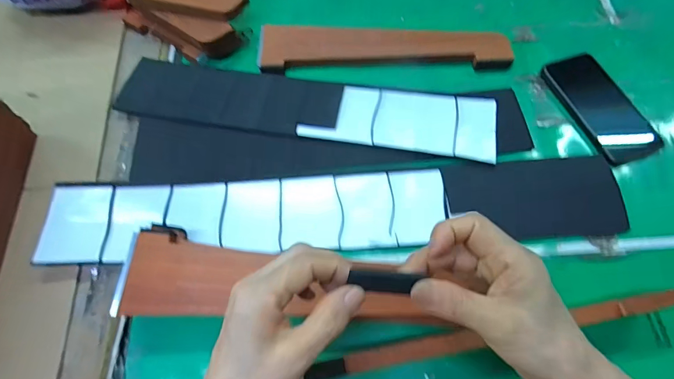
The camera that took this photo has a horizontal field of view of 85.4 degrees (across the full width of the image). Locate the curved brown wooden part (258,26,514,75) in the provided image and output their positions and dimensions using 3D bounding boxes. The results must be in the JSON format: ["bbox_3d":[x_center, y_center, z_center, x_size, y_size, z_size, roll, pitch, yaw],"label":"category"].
[{"bbox_3d":[0.064,-0.206,0.516,0.341,0.018,0.079,0,65,0],"label":"curved brown wooden part"}]

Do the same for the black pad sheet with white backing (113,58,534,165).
[{"bbox_3d":[-0.028,-0.109,0.481,0.519,0.009,0.103,7,64,5],"label":"black pad sheet with white backing"}]

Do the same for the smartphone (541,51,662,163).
[{"bbox_3d":[0.339,-0.109,0.468,0.084,0.013,0.157,-20,67,-9],"label":"smartphone"}]

